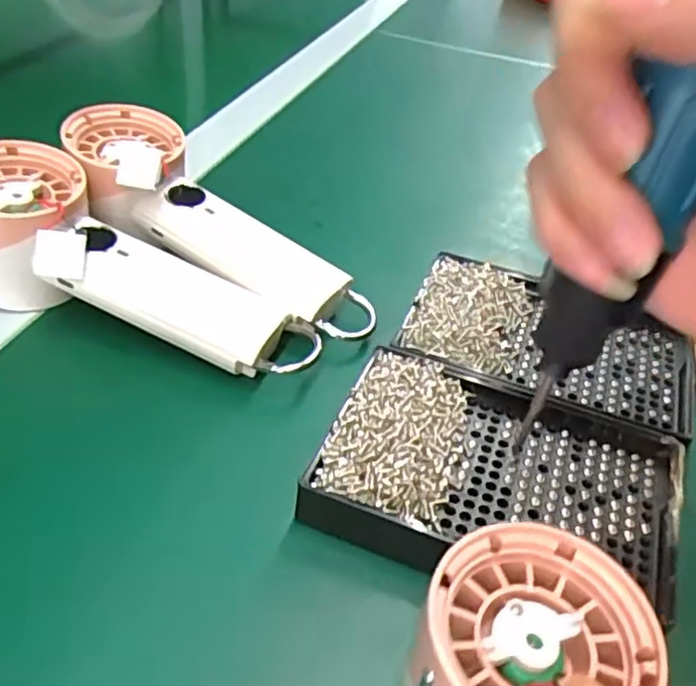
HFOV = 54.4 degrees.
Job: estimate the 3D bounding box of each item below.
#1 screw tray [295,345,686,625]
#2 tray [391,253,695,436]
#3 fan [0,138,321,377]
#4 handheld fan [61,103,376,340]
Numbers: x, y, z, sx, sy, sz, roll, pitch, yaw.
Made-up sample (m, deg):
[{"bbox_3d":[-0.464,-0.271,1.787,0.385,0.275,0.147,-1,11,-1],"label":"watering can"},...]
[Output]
[{"bbox_3d":[0.060,0.051,0.273,0.136,0.026,0.094,16,43,10],"label":"screw tray"},{"bbox_3d":[0.100,-0.003,0.330,0.138,0.014,0.085,17,43,11],"label":"tray"},{"bbox_3d":[-0.107,-0.030,0.332,0.194,0.062,0.066,27,44,4],"label":"fan"},{"bbox_3d":[-0.069,-0.065,0.353,0.196,0.043,0.065,37,49,11],"label":"handheld fan"}]

